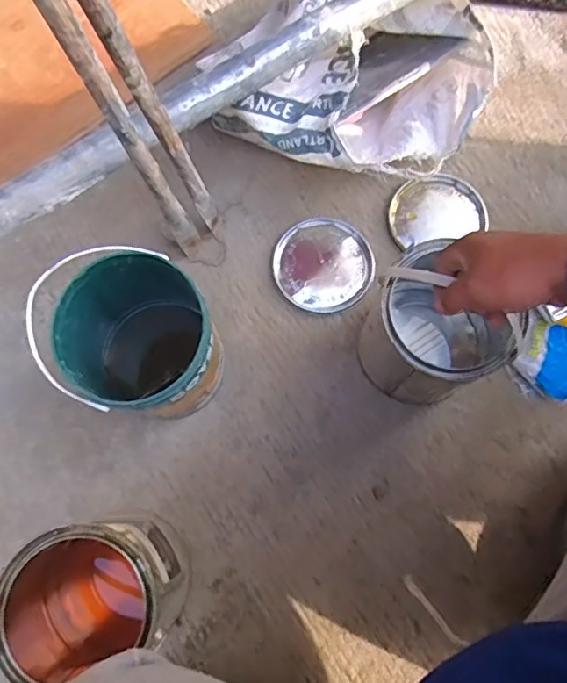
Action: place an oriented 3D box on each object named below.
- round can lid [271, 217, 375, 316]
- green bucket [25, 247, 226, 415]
[{"bbox_3d":[0.062,-0.117,0.841,0.147,0.004,0.144,0,77,0],"label":"round can lid"},{"bbox_3d":[-0.171,0.006,0.707,0.170,0.212,0.174,0,77,0],"label":"green bucket"}]

